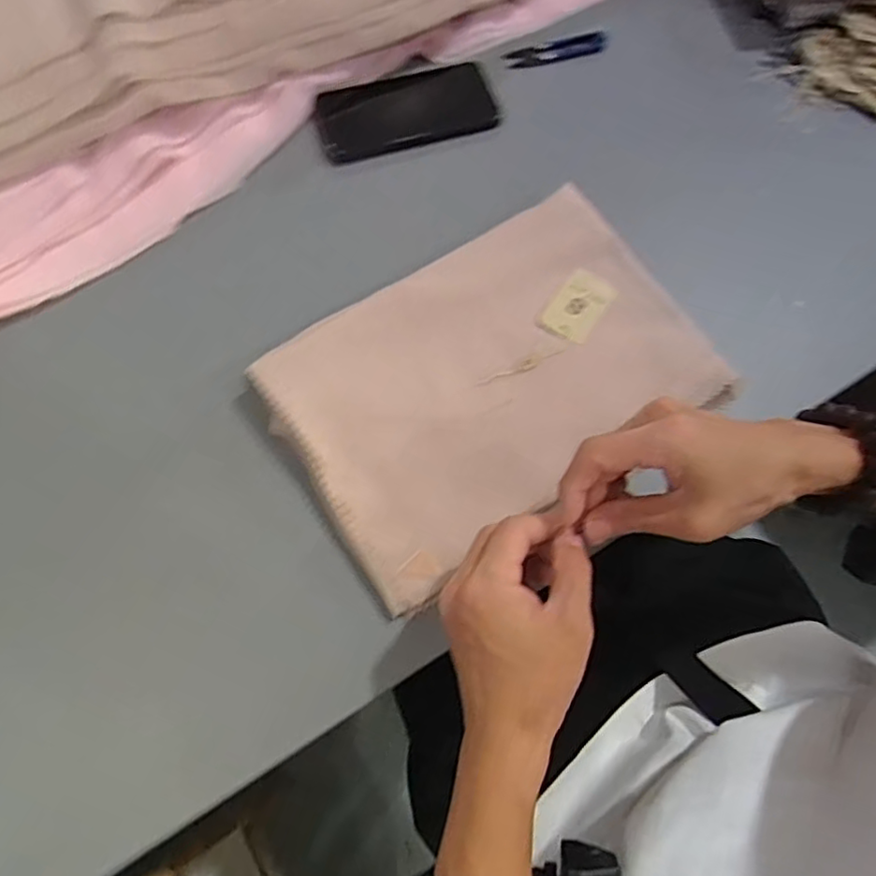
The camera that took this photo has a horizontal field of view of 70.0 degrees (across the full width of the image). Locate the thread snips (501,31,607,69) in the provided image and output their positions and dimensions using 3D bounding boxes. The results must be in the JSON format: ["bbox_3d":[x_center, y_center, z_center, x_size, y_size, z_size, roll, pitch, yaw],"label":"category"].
[{"bbox_3d":[0.120,-0.395,0.639,0.113,0.017,0.018,-19,71,-9],"label":"thread snips"}]

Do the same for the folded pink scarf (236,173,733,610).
[{"bbox_3d":[0.044,-0.051,0.476,0.314,0.023,0.210,-31,73,-13],"label":"folded pink scarf"}]

